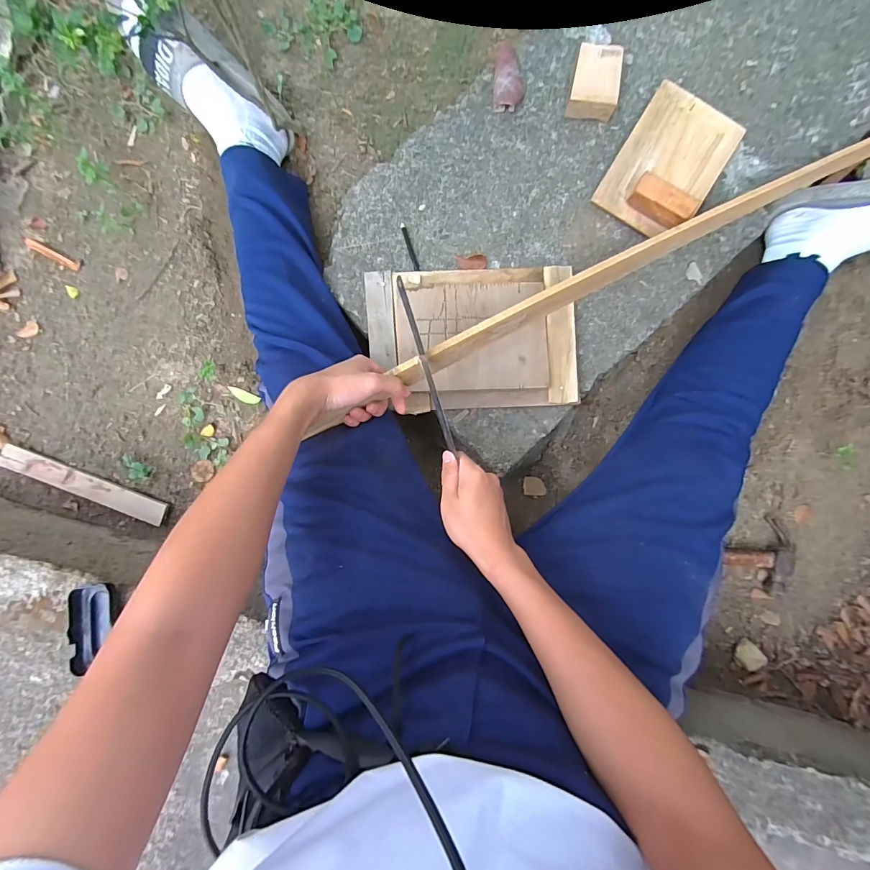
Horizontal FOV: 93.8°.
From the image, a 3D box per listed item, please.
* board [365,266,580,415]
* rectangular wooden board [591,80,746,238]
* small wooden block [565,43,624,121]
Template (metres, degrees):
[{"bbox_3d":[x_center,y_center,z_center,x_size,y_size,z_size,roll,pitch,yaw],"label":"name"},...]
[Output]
[{"bbox_3d":[0.056,-0.147,0.610,0.309,0.041,0.216,-3,88,-2],"label":"board"},{"bbox_3d":[0.364,-0.417,0.626,0.155,0.021,0.219,34,89,-1],"label":"rectangular wooden board"},{"bbox_3d":[0.245,-0.536,0.625,0.073,0.041,0.102,10,87,-2],"label":"small wooden block"}]

